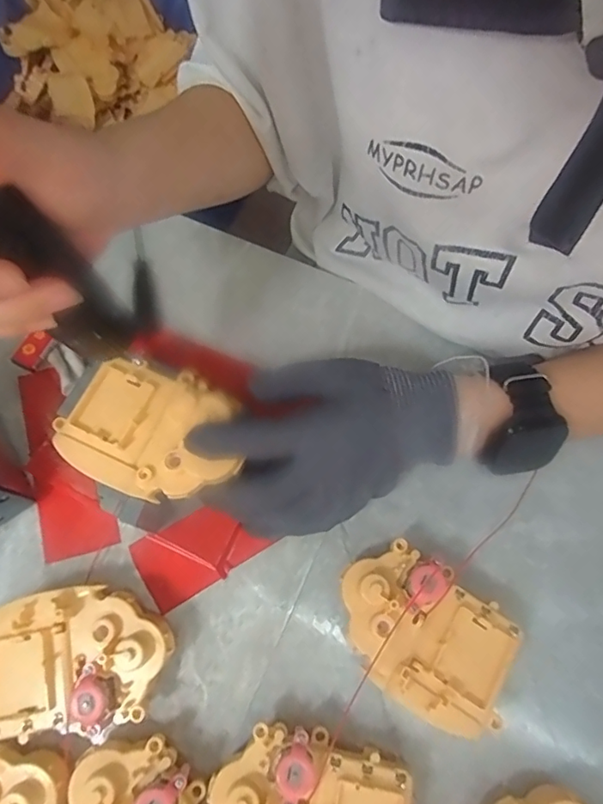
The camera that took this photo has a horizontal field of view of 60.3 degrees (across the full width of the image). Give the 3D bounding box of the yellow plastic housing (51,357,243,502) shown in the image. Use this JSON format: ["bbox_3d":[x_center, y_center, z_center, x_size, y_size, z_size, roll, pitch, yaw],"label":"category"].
[{"bbox_3d":[-0.085,0.014,0.289,0.098,0.014,0.071,17,68,4],"label":"yellow plastic housing"}]

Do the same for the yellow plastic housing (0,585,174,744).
[{"bbox_3d":[-0.123,0.140,0.283,0.098,0.034,0.071,-2,70,-1],"label":"yellow plastic housing"}]

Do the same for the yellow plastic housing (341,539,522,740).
[{"bbox_3d":[0.067,0.127,0.289,0.103,0.040,0.071,34,76,11],"label":"yellow plastic housing"}]

